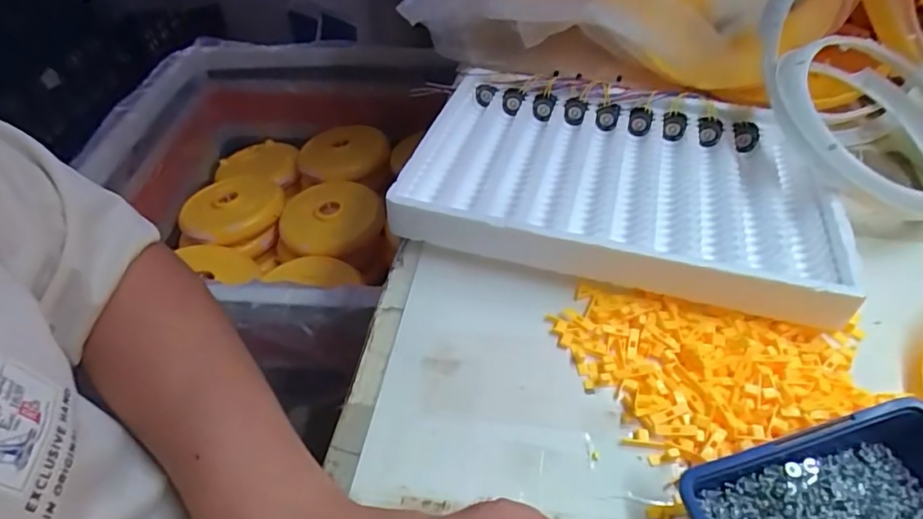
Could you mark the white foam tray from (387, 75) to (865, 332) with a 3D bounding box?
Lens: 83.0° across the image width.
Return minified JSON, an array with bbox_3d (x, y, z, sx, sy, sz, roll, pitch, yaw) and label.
[{"bbox_3d":[0.132,-0.077,0.458,0.342,0.051,0.256,11,50,13],"label":"white foam tray"}]

